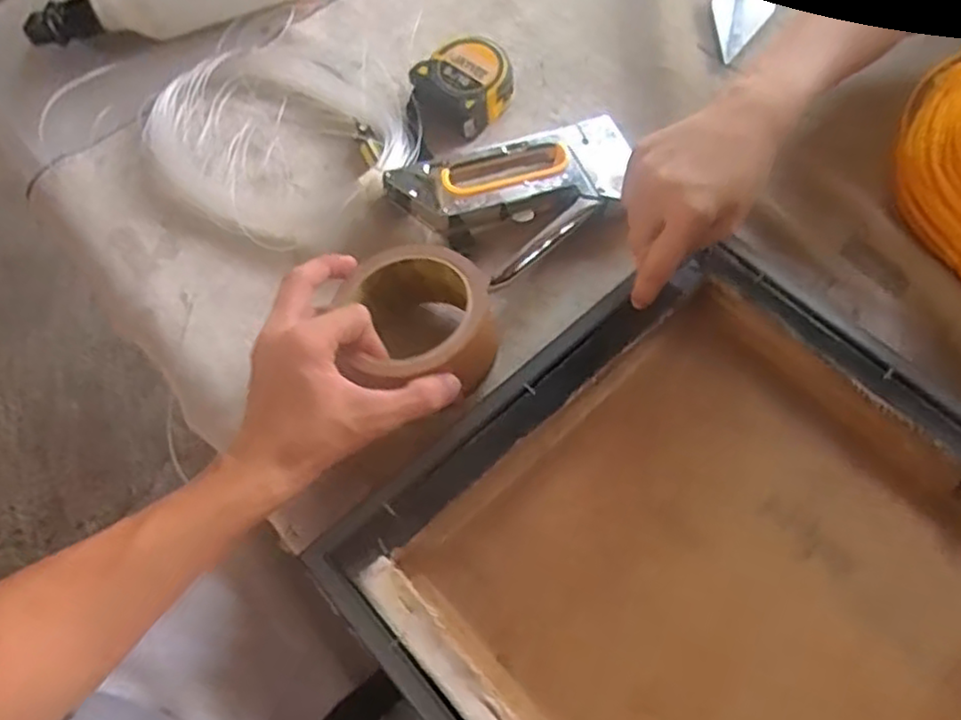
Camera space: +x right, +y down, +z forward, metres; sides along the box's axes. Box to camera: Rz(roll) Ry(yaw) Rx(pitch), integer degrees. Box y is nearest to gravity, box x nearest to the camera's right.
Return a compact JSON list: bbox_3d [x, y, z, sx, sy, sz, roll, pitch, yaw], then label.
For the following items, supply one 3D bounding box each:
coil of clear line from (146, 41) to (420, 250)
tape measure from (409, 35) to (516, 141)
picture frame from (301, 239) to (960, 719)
[{"bbox_3d":[-0.151,-0.178,0.536,0.172,0.026,0.206,-41,68,-15],"label":"coil of clear line"},{"bbox_3d":[-0.014,-0.212,0.542,0.073,0.037,0.066,-41,68,-15],"label":"tape measure"},{"bbox_3d":[0.139,0.120,0.371,0.324,0.032,0.328,-39,68,-16],"label":"picture frame"}]

